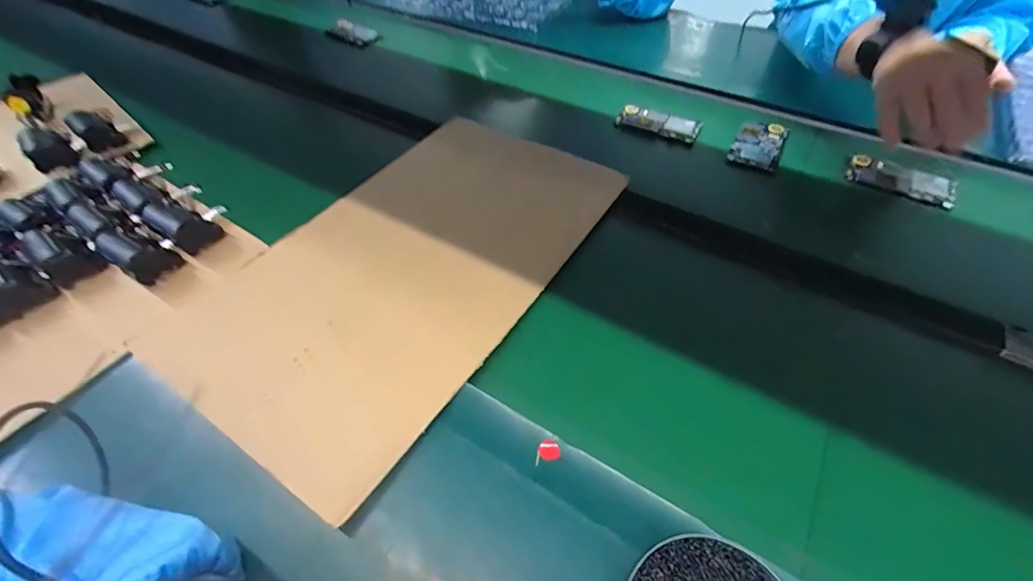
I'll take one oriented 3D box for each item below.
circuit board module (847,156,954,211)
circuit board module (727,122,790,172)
[{"bbox_3d":[0.505,-0.146,0.599,0.120,0.008,0.062,23,55,19],"label":"circuit board module"},{"bbox_3d":[0.351,-0.213,0.658,0.063,0.007,0.116,23,55,19],"label":"circuit board module"}]

